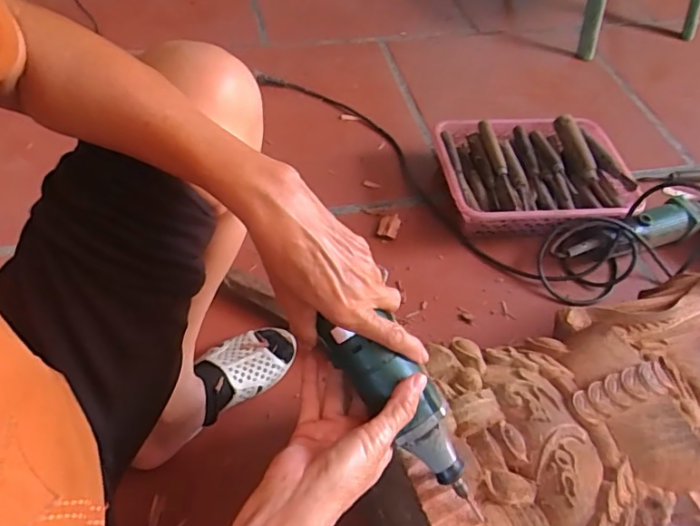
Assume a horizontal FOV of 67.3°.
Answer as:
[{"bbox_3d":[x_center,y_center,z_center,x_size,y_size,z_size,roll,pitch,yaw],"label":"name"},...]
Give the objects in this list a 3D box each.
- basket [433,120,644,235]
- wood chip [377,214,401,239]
[{"bbox_3d":[0.310,-0.144,0.911,0.319,0.086,0.240,3,54,-4],"label":"basket"},{"bbox_3d":[0.064,-0.060,0.868,0.032,0.019,0.047,15,54,5],"label":"wood chip"}]

